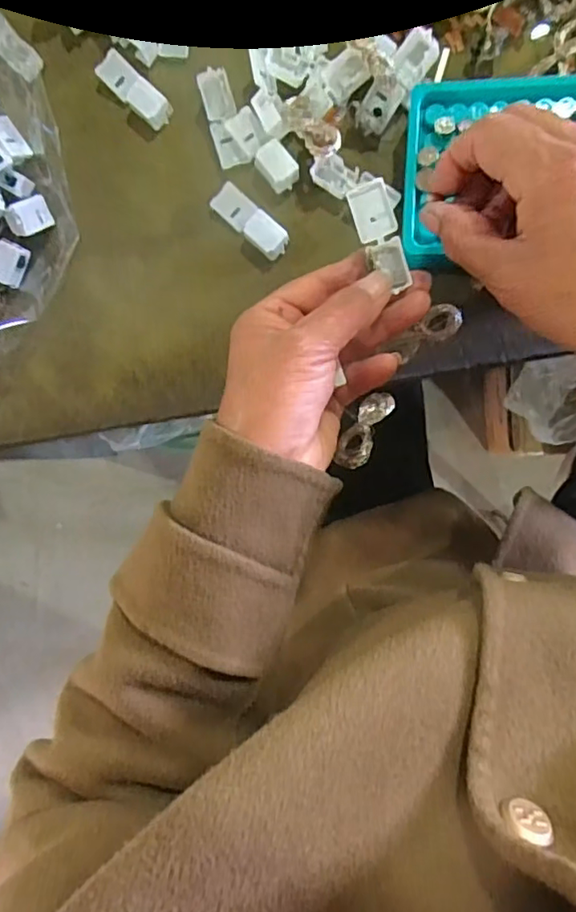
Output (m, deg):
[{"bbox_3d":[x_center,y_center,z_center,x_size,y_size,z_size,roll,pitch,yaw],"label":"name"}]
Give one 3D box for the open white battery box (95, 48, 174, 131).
[{"bbox_3d":[-0.098,-0.231,0.354,0.054,0.013,0.019,45,98,5],"label":"open white battery box"}]

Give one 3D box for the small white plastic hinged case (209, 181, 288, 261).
[{"bbox_3d":[-0.023,-0.144,0.344,0.054,0.012,0.020,43,98,5],"label":"small white plastic hinged case"}]

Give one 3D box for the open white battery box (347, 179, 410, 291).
[{"bbox_3d":[0.048,-0.111,0.283,0.019,0.008,0.052,-24,100,9],"label":"open white battery box"}]

